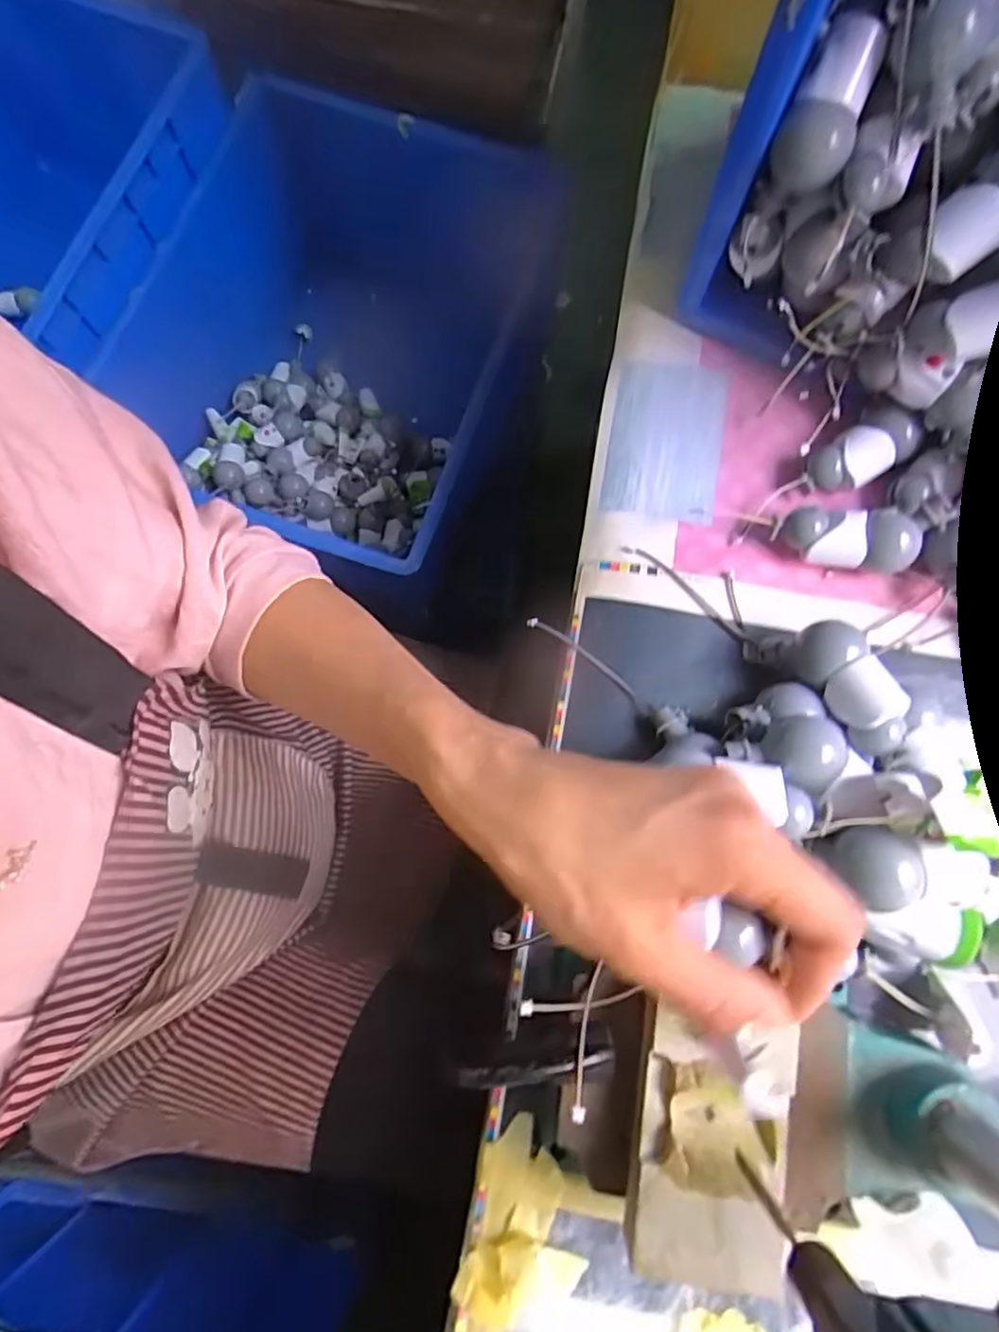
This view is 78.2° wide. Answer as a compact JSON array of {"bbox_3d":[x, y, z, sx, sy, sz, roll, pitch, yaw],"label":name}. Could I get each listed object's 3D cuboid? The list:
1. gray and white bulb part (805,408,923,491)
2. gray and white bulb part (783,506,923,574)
[{"bbox_3d":[0.214,-0.125,0.366,0.063,0.030,0.032,-31,79,-7],"label":"gray and white bulb part"},{"bbox_3d":[0.200,-0.072,0.356,0.071,0.032,0.028,9,77,2],"label":"gray and white bulb part"}]

